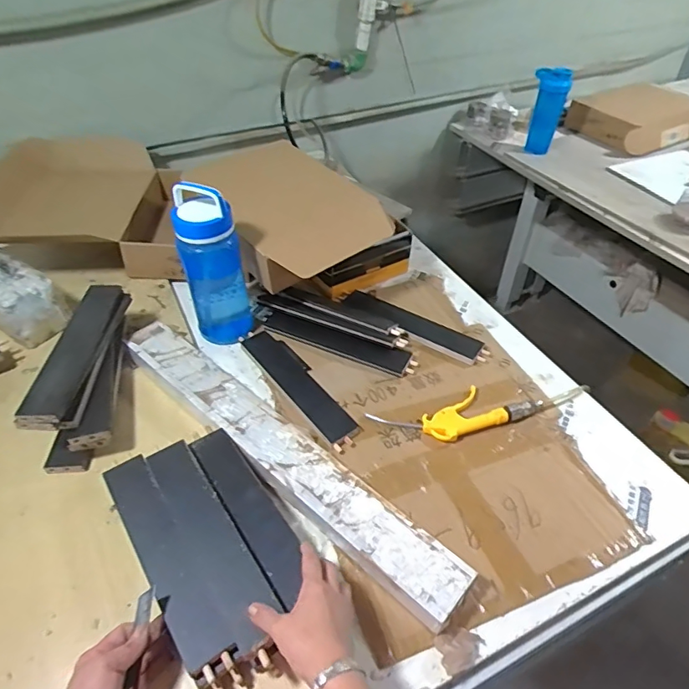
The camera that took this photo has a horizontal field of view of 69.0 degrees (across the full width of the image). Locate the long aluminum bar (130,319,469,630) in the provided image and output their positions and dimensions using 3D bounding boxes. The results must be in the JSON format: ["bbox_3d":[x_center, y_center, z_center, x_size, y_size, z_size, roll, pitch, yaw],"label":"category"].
[{"bbox_3d":[-0.106,0.141,0.722,0.633,0.033,0.085,32,53,29],"label":"long aluminum bar"}]

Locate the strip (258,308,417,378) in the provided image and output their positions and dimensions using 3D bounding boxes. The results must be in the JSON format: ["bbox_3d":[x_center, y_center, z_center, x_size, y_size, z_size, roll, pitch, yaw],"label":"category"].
[{"bbox_3d":[-0.022,-0.009,0.928,0.315,0.013,0.055,18,47,18],"label":"strip"}]

